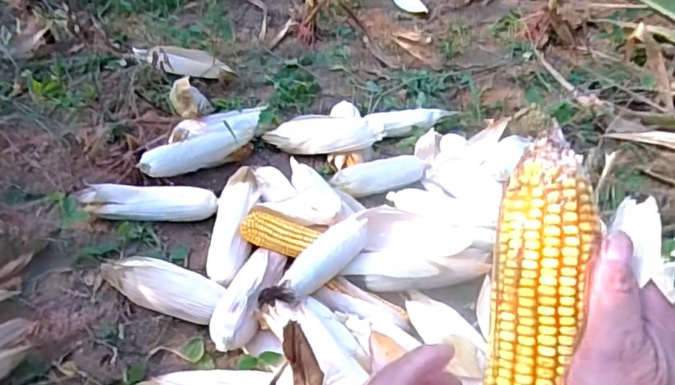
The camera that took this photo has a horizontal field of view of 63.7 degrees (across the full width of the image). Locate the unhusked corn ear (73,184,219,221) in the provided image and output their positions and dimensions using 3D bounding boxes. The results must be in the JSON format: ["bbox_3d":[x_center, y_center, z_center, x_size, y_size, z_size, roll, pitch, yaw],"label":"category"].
[{"bbox_3d":[-0.324,0.019,0.945,0.224,0.054,0.056,0,45,-3],"label":"unhusked corn ear"}]

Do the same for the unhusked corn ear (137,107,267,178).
[{"bbox_3d":[-0.243,-0.098,1.034,0.084,0.048,0.276,38,55,26],"label":"unhusked corn ear"}]

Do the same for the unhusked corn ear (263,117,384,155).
[{"bbox_3d":[-0.028,-0.114,1.054,0.244,0.047,0.069,0,44,24],"label":"unhusked corn ear"}]

